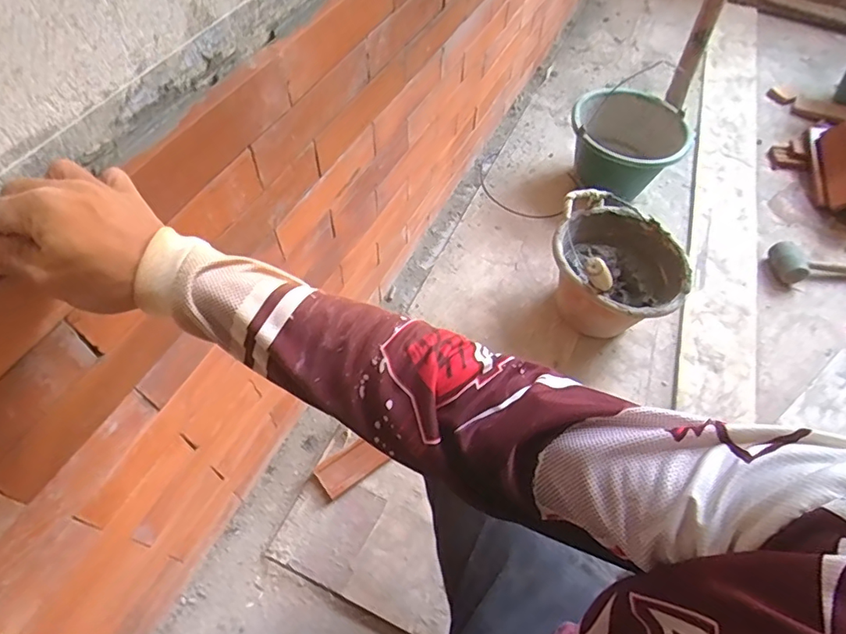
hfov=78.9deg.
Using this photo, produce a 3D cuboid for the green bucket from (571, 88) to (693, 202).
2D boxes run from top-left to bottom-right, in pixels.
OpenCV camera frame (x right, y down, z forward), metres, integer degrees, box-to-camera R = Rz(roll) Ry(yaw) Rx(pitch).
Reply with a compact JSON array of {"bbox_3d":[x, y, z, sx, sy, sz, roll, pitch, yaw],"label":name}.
[{"bbox_3d":[0.476,-0.407,1.235,0.251,0.181,0.276,1,57,-2],"label":"green bucket"}]

